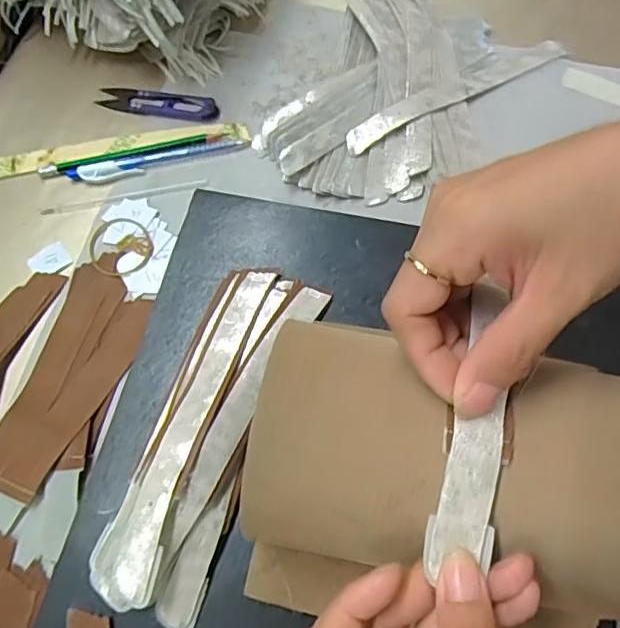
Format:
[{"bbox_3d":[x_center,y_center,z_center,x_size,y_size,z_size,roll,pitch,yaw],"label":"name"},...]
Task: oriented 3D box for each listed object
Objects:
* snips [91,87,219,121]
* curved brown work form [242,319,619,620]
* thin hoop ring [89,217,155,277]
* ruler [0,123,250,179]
[{"bbox_3d":[-0.123,-0.170,0.455,0.100,0.008,0.023,12,71,6],"label":"snips"},{"bbox_3d":[0.069,0.061,0.234,0.182,0.048,0.092,9,71,6],"label":"curved brown work form"},{"bbox_3d":[-0.138,-0.049,0.415,0.049,0.004,0.044,22,73,9],"label":"thin hoop ring"},{"bbox_3d":[-0.151,-0.130,0.445,0.205,0.006,0.021,-9,71,-1],"label":"ruler"}]

